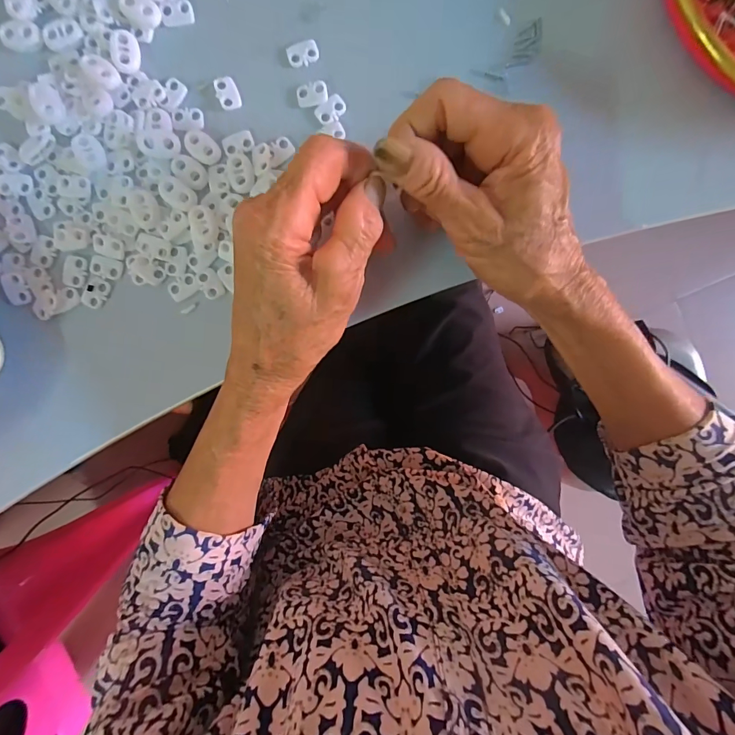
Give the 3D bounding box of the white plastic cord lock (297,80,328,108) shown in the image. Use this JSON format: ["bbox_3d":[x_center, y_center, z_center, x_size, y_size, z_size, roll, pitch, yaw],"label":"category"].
[{"bbox_3d":[-0.032,-0.161,0.233,0.018,0.004,0.012,-10,98,-3],"label":"white plastic cord lock"}]

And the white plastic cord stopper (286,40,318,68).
[{"bbox_3d":[-0.037,-0.184,0.232,0.018,0.004,0.013,-21,98,-1],"label":"white plastic cord stopper"}]

